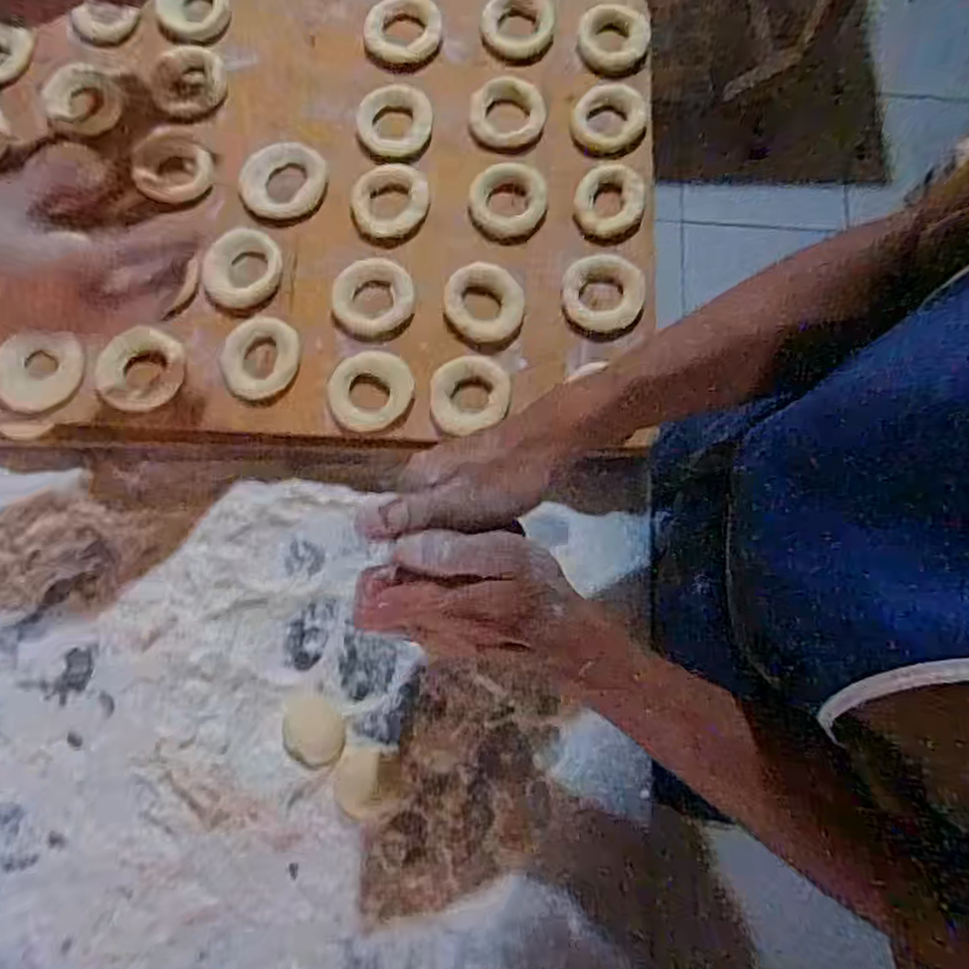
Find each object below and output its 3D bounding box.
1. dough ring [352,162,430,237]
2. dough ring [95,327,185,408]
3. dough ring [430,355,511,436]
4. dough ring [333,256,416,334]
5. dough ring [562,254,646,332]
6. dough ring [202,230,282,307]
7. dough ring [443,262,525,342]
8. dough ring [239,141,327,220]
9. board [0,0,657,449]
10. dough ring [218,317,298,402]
[{"bbox_3d":[-0.074,-0.225,0.549,0.059,0.009,0.057,0,79,0],"label":"dough ring"},{"bbox_3d":[-0.254,-0.085,0.520,0.065,0.019,0.058,-1,76,-2],"label":"dough ring"},{"bbox_3d":[-0.010,-0.066,0.508,0.060,0.010,0.055,0,76,-2],"label":"dough ring"},{"bbox_3d":[-0.083,-0.142,0.531,0.061,0.017,0.057,0,76,-2],"label":"dough ring"},{"bbox_3d":[0.090,-0.144,0.529,0.059,0.015,0.057,0,76,-2],"label":"dough ring"},{"bbox_3d":[-0.185,-0.167,0.533,0.051,0.014,0.064,36,78,7],"label":"dough ring"},{"bbox_3d":[-0.001,-0.135,0.526,0.059,0.020,0.056,0,76,-2],"label":"dough ring"},{"bbox_3d":[-0.162,-0.246,0.558,0.069,0.011,0.067,0,76,-2],"label":"dough ring"},{"bbox_3d":[-0.152,-0.238,0.552,0.560,0.028,0.403,5,76,0],"label":"board"},{"bbox_3d":[-0.167,-0.095,0.519,0.052,0.008,0.063,39,78,8],"label":"dough ring"}]

